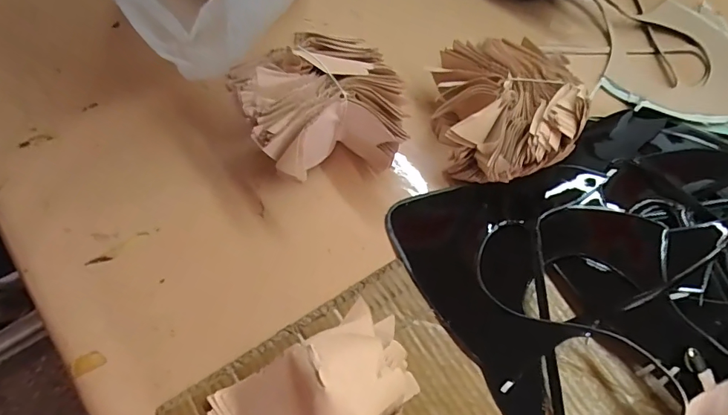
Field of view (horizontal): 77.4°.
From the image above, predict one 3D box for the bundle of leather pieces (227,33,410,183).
[{"bbox_3d":[-0.041,-0.098,0.444,0.143,0.100,0.142,1,66,-2],"label":"bundle of leather pieces"}]

